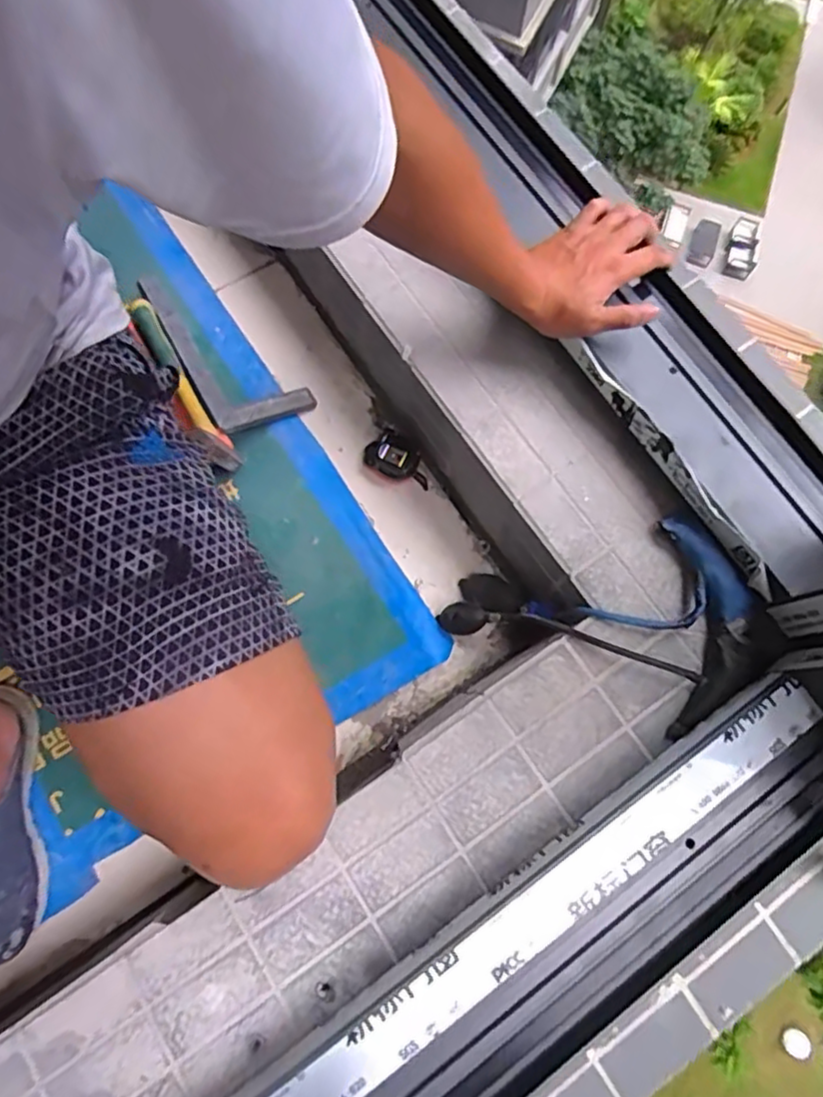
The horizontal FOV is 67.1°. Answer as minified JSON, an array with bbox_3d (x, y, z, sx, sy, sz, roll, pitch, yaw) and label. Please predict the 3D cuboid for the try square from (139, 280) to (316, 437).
[{"bbox_3d":[-0.258,-0.281,0.864,0.135,0.012,0.270,-25,73,-24],"label":"try square"}]

